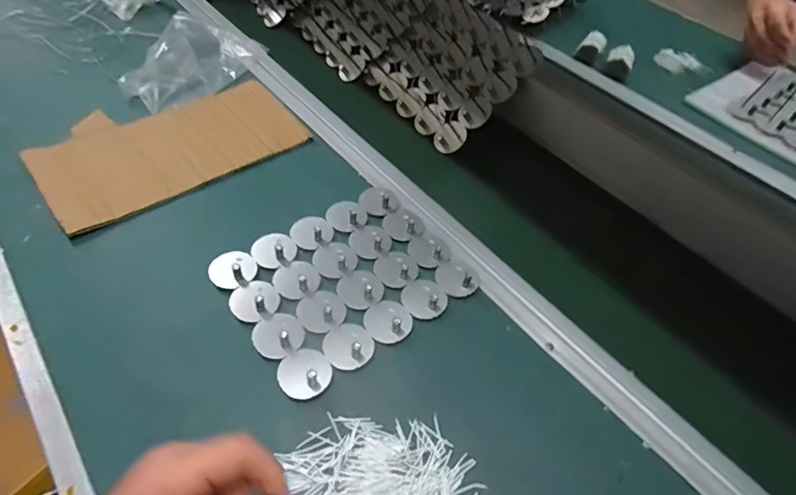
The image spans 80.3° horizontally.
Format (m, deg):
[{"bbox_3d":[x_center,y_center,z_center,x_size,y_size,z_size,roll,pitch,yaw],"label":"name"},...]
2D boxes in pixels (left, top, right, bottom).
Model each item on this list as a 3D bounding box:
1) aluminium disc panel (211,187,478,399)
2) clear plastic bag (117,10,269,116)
[{"bbox_3d":[-0.052,0.027,0.474,0.213,0.017,0.172,-29,58,-26],"label":"aluminium disc panel"},{"bbox_3d":[-0.296,-0.271,0.670,0.118,0.047,0.187,18,50,9],"label":"clear plastic bag"}]

